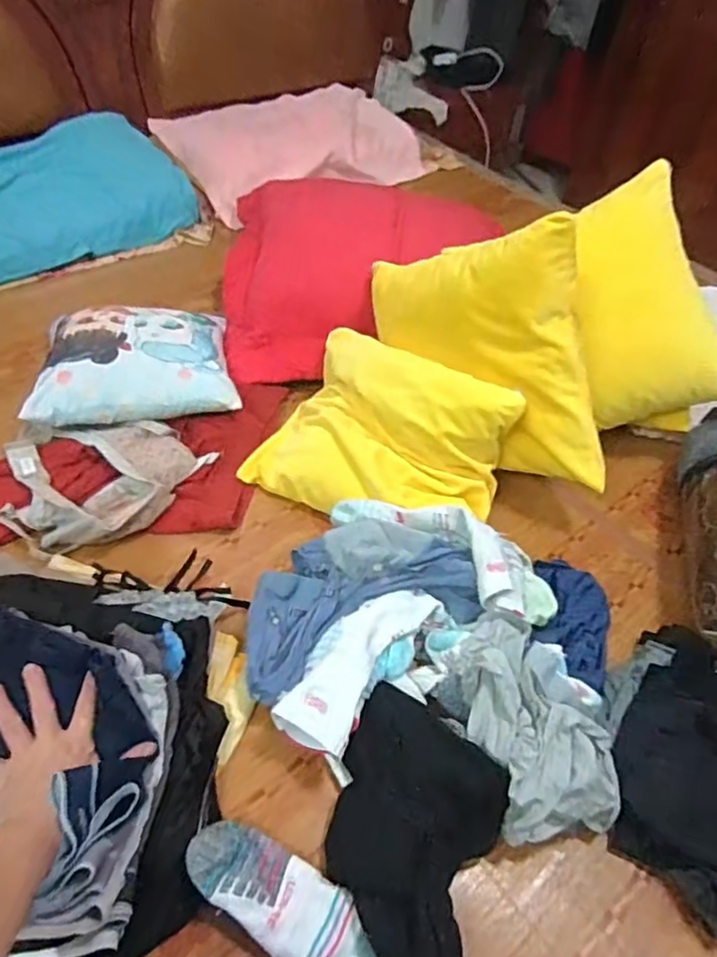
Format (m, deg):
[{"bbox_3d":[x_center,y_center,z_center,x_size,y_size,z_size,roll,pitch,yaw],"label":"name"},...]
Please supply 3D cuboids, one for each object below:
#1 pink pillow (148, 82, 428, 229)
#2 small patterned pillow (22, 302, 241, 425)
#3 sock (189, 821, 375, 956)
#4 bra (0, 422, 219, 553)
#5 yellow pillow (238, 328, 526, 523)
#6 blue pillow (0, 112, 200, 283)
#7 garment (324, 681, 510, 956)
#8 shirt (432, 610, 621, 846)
[{"bbox_3d":[-0.199,-0.904,1.660,0.635,0.123,0.472,-33,58,-30],"label":"pink pillow"},{"bbox_3d":[-0.354,-0.200,0.983,0.297,0.069,0.252,-6,49,-10],"label":"small patterned pillow"},{"bbox_3d":[-0.049,0.394,0.537,0.230,0.055,0.079,38,55,17],"label":"sock"},{"bbox_3d":[-0.369,0.006,0.867,0.286,0.053,0.216,7,48,2],"label":"bra"},{"bbox_3d":[0.029,-0.060,0.880,0.332,0.187,0.241,30,52,21],"label":"yellow pillow"},{"bbox_3d":[-0.716,-0.584,1.299,0.699,0.152,0.365,-29,56,-27],"label":"blue pillow"},{"bbox_3d":[0.048,0.330,0.574,0.157,0.056,0.220,19,49,12],"label":"garment"},{"bbox_3d":[0.175,0.248,0.642,0.141,0.071,0.227,-17,51,-19],"label":"shirt"}]

